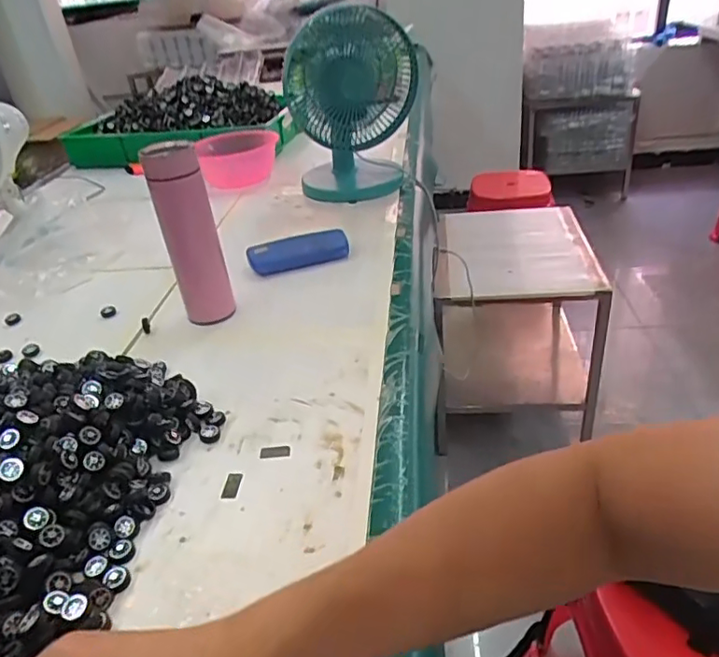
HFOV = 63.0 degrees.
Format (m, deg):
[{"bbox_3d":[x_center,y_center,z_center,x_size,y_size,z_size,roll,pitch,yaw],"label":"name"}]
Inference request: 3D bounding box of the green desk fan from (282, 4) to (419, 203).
[{"bbox_3d":[-0.016,-0.403,1.066,0.219,0.303,0.223,-5,33,0],"label":"green desk fan"}]

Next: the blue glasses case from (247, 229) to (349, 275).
[{"bbox_3d":[-0.087,-0.108,0.856,0.146,0.037,0.051,-12,33,-11],"label":"blue glasses case"}]

